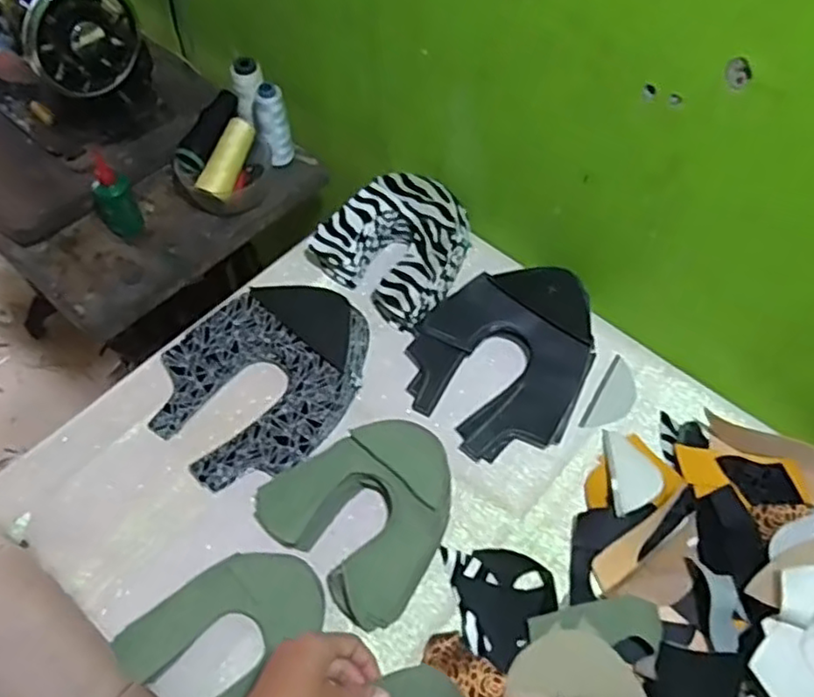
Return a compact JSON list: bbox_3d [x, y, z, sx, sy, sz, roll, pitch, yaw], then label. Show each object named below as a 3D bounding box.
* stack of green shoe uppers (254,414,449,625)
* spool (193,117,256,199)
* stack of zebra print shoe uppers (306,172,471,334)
[{"bbox_3d":[-0.037,0.151,0.648,0.174,0.046,0.172,39,69,20],"label":"stack of green shoe uppers"},{"bbox_3d":[-0.236,-0.243,0.864,0.041,0.035,0.110,29,73,-24],"label":"spool"},{"bbox_3d":[-0.008,-0.130,0.803,0.169,0.071,0.159,34,63,20],"label":"stack of zebra print shoe uppers"}]

